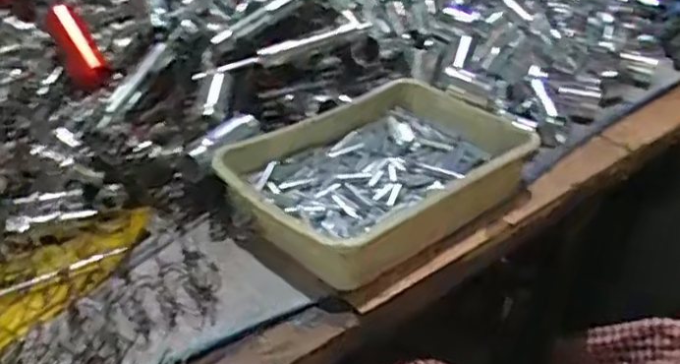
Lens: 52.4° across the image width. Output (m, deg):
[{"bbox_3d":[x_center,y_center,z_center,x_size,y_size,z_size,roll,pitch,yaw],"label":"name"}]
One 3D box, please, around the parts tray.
[{"bbox_3d":[0.030,-0.007,0.485,0.212,0.040,0.145,-23,44,-33],"label":"parts tray"}]

